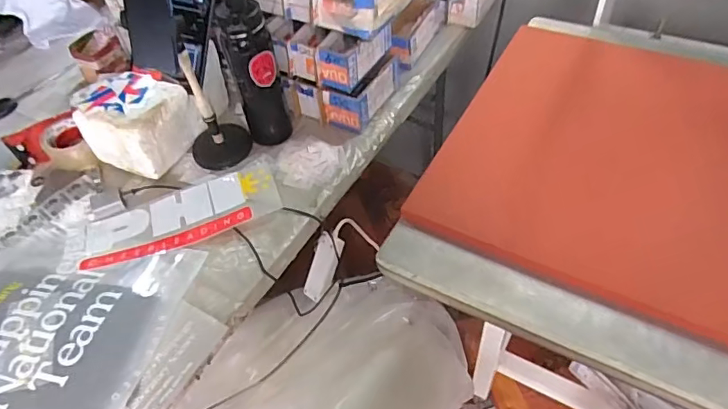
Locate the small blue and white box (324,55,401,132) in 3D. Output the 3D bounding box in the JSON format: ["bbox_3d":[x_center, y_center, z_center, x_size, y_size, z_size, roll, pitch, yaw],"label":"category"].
[{"bbox_3d":[0.000,-0.221,0.972,0.077,0.071,0.165,23,56,23],"label":"small blue and white box"}]

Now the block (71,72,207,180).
[{"bbox_3d":[-0.411,-0.145,0.923,0.166,0.124,0.143,14,53,18],"label":"block"}]

